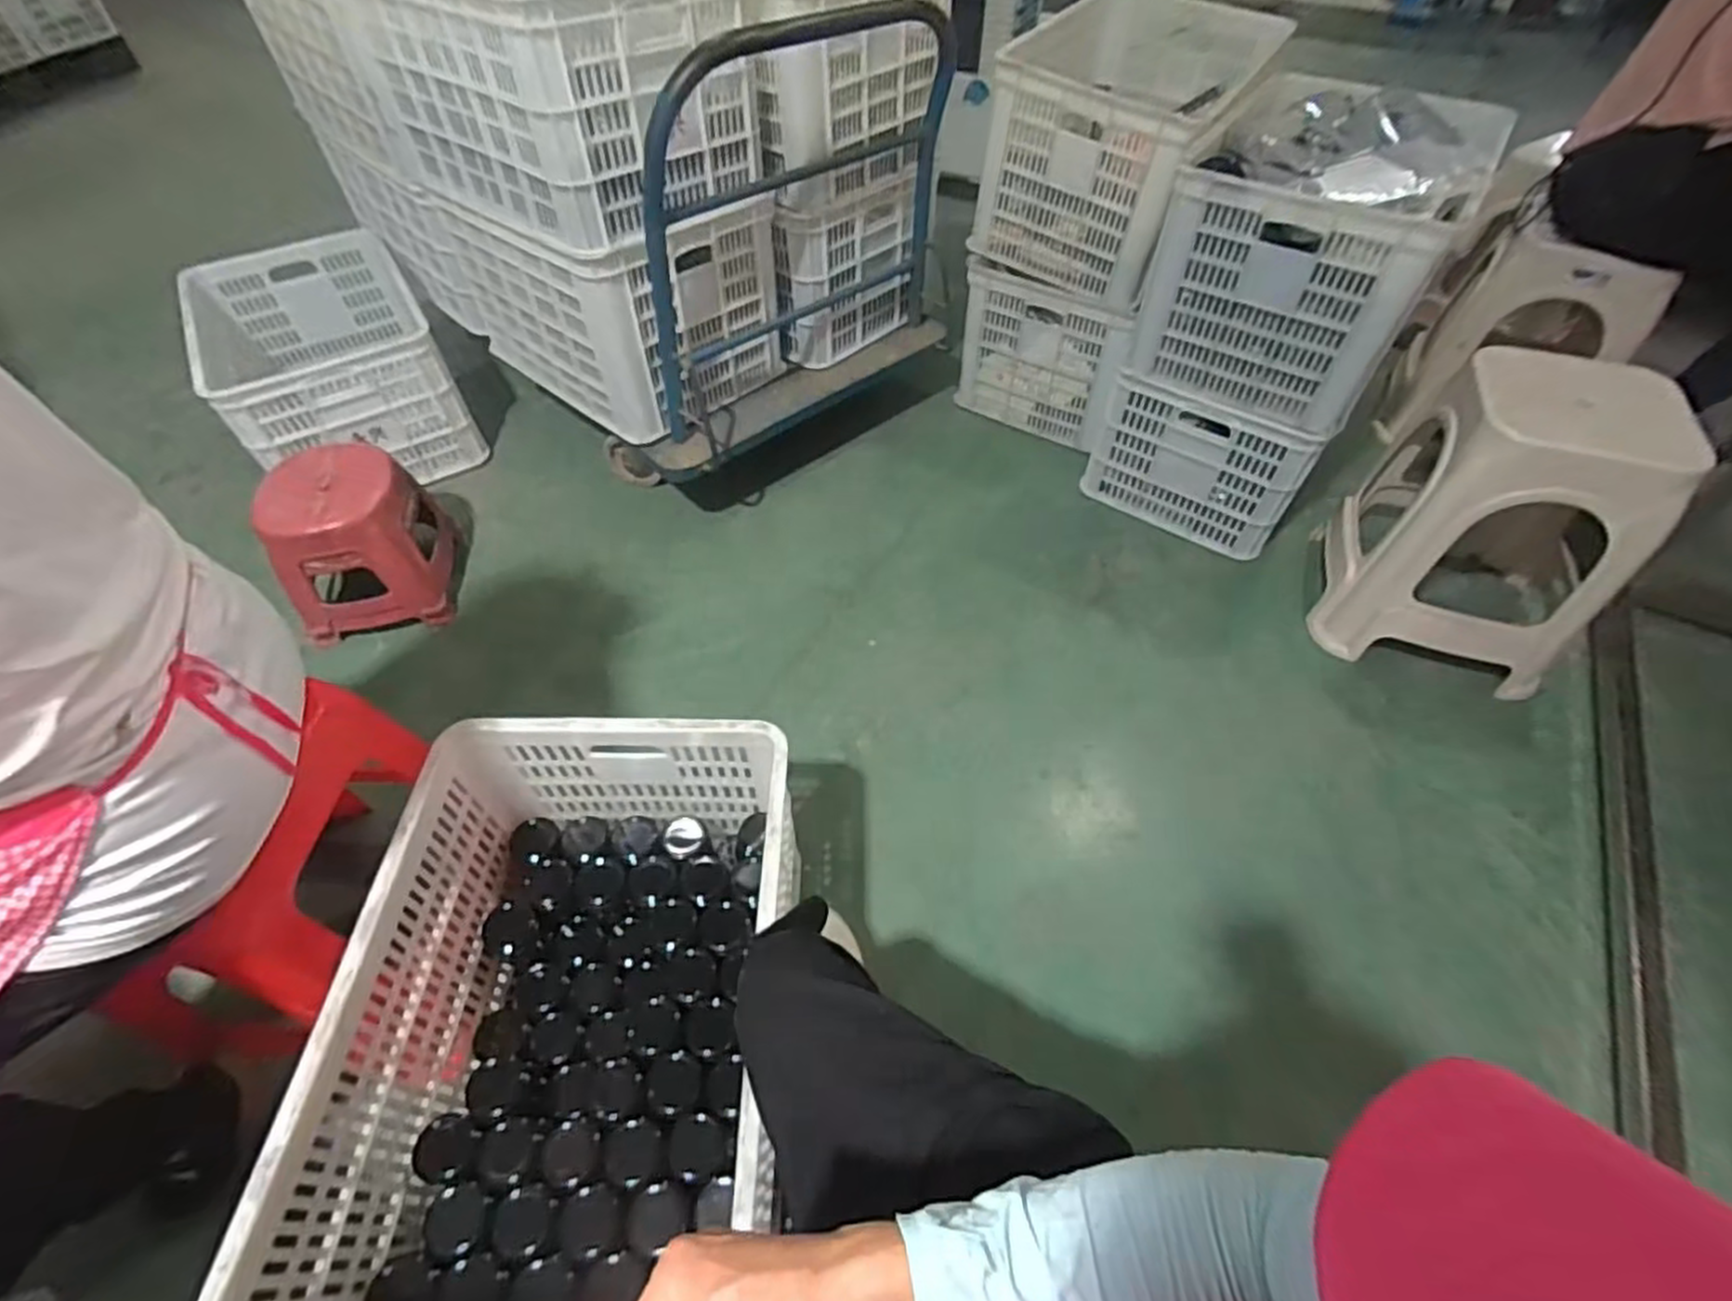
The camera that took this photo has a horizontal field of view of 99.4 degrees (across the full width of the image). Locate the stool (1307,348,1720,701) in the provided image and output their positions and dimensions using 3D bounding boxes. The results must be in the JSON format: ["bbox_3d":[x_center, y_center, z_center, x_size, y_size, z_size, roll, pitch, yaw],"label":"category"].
[{"bbox_3d":[1.112,-0.241,1.309,0.376,0.522,0.373,20,54,13],"label":"stool"}]

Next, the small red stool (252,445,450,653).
[{"bbox_3d":[-0.933,-0.195,1.359,0.263,0.263,0.238,-17,55,-14],"label":"small red stool"}]

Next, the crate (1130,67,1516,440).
[{"bbox_3d":[0.783,-0.717,1.330,0.403,0.384,0.487,30,58,21],"label":"crate"}]

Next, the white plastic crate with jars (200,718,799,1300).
[{"bbox_3d":[-0.313,0.417,0.851,0.412,0.337,0.592,2,52,-1],"label":"white plastic crate with jars"}]

